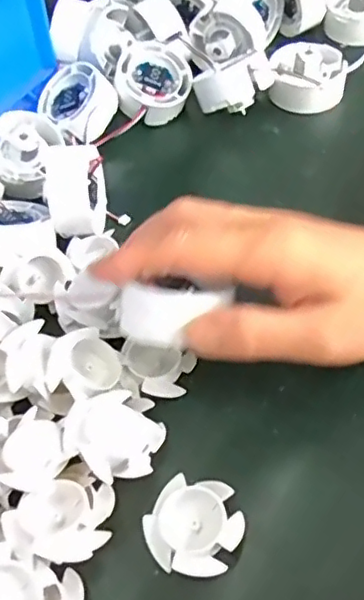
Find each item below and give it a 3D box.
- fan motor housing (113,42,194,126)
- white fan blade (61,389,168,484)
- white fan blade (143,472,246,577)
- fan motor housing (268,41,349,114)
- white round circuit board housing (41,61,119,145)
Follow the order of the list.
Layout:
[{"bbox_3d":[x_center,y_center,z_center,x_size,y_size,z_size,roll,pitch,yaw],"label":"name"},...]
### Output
[{"bbox_3d":[-0.022,-0.159,0.443,0.054,0.027,0.056,3,72,-11],"label":"fan motor housing"},{"bbox_3d":[-0.032,0.060,0.274,0.038,0.032,0.041,-3,52,3],"label":"white fan blade"},{"bbox_3d":[0.006,0.097,0.257,0.038,0.013,0.040,-3,52,3],"label":"white fan blade"},{"bbox_3d":[0.091,-0.164,0.436,0.055,0.033,0.044,8,53,11],"label":"fan motor housing"},{"bbox_3d":[-0.075,-0.142,0.434,0.051,0.030,0.051,-8,69,23],"label":"white round circuit board housing"}]

